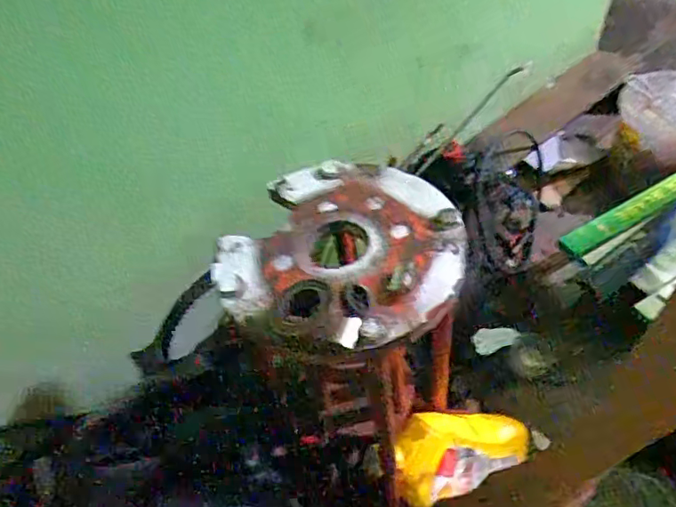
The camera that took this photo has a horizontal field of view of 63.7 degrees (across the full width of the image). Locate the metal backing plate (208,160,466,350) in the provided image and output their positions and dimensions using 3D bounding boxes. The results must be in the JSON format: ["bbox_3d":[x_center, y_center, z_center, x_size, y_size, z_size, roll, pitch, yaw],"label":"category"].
[{"bbox_3d":[0.009,-0.011,0.454,0.187,0.022,0.186,-3,46,3],"label":"metal backing plate"}]

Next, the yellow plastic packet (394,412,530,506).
[{"bbox_3d":[0.163,0.259,0.691,0.169,0.045,0.123,15,78,-22],"label":"yellow plastic packet"}]

